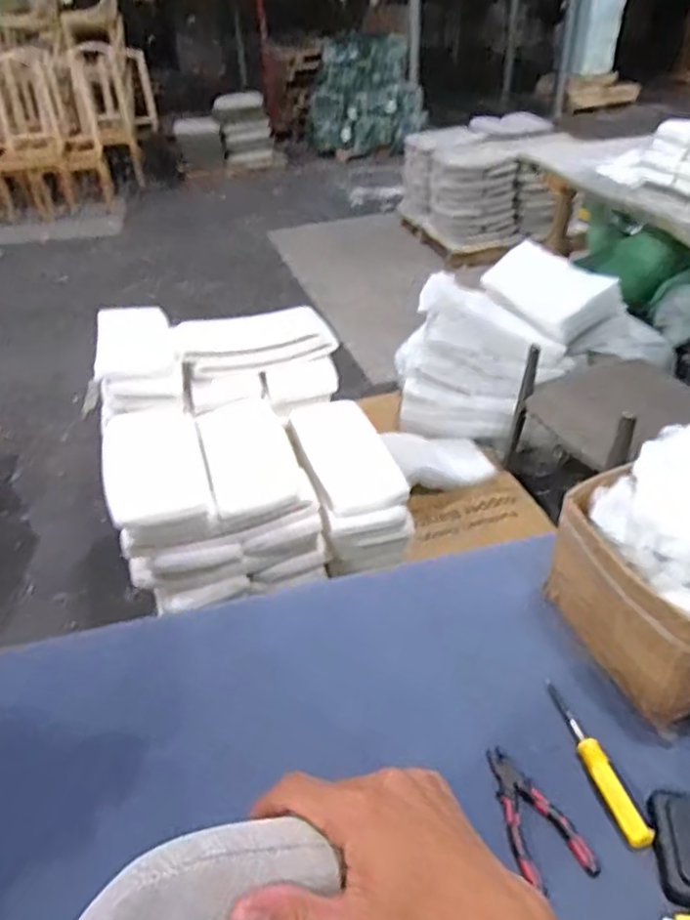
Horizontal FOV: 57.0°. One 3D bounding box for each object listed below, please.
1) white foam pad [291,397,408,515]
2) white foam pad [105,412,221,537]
[{"bbox_3d":[-0.003,-0.020,1.714,0.237,0.043,0.452,-11,38,-10],"label":"white foam pad"},{"bbox_3d":[-0.473,0.007,1.596,0.237,0.060,0.463,-13,38,-12],"label":"white foam pad"}]

